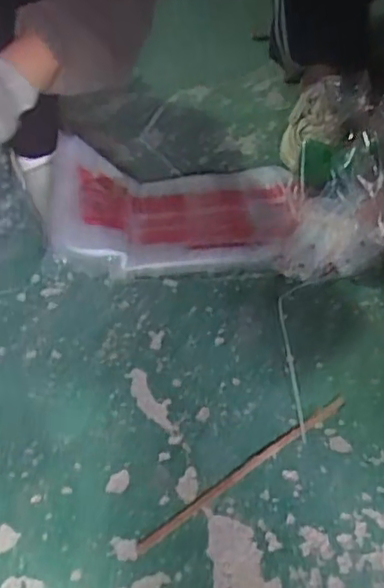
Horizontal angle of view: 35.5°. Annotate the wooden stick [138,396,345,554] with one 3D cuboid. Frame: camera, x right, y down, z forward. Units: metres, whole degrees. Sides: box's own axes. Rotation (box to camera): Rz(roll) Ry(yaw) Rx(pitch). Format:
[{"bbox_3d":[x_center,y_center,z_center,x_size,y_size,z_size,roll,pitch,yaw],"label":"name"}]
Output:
[{"bbox_3d":[0.060,0.181,0.627,0.276,0.004,0.012,-28,52,-25],"label":"wooden stick"}]

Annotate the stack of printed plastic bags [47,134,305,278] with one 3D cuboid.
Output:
[{"bbox_3d":[-0.012,-0.137,0.870,0.358,0.093,0.218,-4,46,-4],"label":"stack of printed plastic bags"}]

